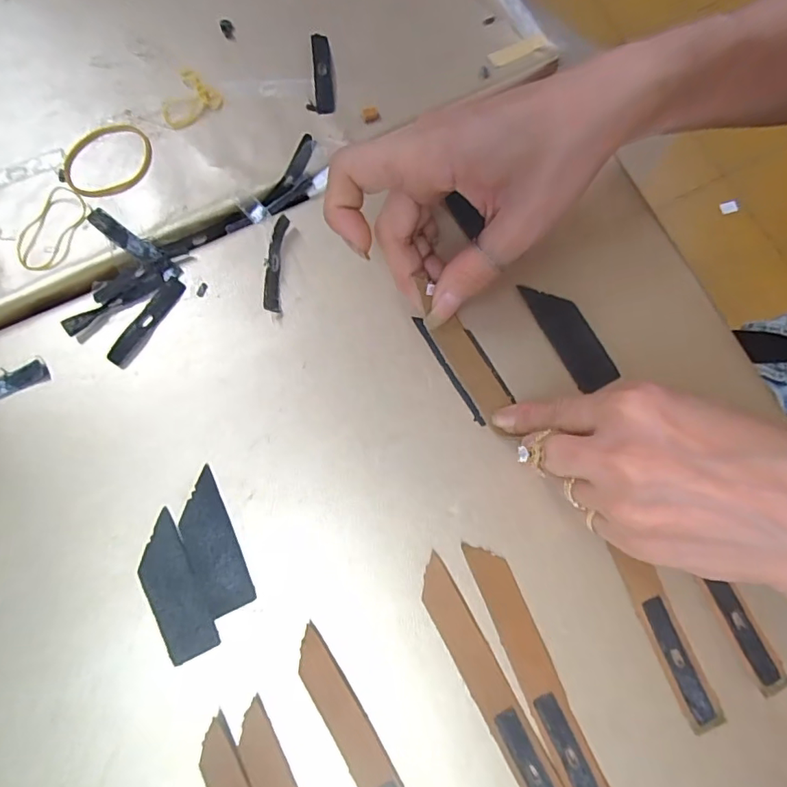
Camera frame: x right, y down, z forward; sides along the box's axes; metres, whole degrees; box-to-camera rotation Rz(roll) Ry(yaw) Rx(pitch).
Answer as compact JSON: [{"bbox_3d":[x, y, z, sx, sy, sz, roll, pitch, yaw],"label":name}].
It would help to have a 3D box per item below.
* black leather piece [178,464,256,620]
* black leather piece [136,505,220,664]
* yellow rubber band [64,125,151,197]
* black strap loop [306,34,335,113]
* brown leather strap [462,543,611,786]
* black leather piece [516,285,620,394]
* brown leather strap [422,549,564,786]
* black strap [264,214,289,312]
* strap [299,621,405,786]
[{"bbox_3d":[-0.085,0.070,0.241,0.022,0.004,0.063,-25,78,-6],"label":"black leather piece"},{"bbox_3d":[-0.102,0.089,0.237,0.023,0.004,0.063,-26,78,-7],"label":"black leather piece"},{"bbox_3d":[-0.156,-0.127,0.281,0.047,0.004,0.037,-29,79,-7],"label":"yellow rubber band"},{"bbox_3d":[-0.043,-0.186,0.299,0.015,0.004,0.054,-5,77,-2],"label":"black strap loop"},{"bbox_3d":[0.066,0.127,0.230,0.018,0.005,0.123,-22,78,-6],"label":"brown leather strap"},{"bbox_3d":[0.092,-0.032,0.268,0.023,0.004,0.063,-29,79,-7],"label":"black leather piece"},{"bbox_3d":[0.045,0.134,0.227,0.017,0.004,0.125,-28,79,-7],"label":"brown leather strap"},{"bbox_3d":[-0.061,-0.068,0.270,0.008,0.012,0.052,3,77,0],"label":"black strap"},{"bbox_3d":[-0.008,0.162,0.221,0.019,0.005,0.124,-32,78,-2],"label":"strap"}]

